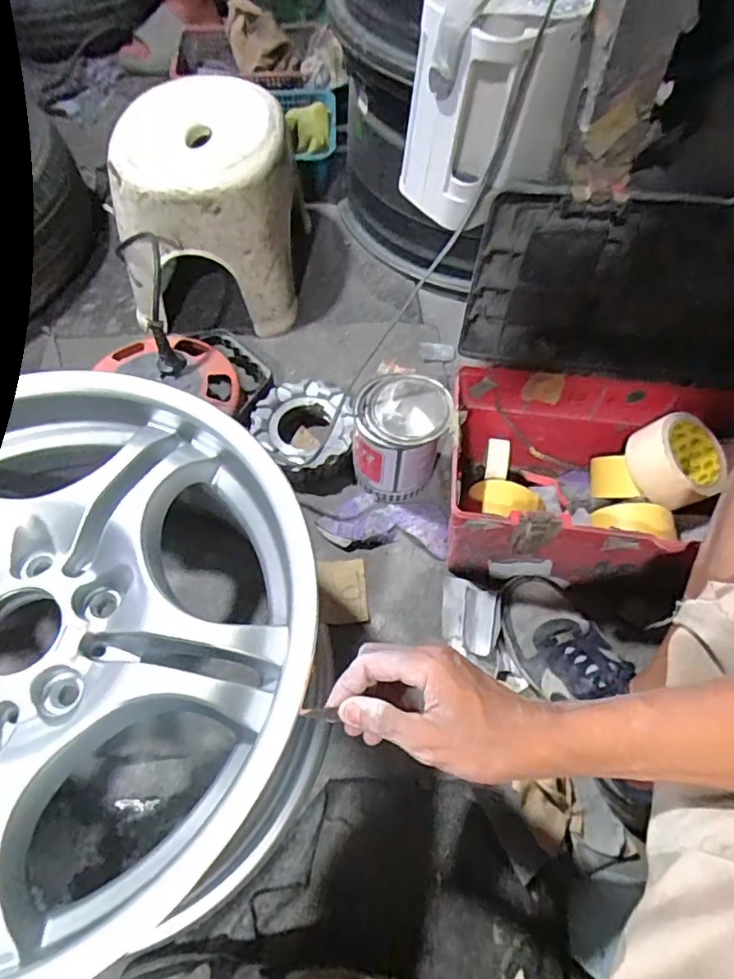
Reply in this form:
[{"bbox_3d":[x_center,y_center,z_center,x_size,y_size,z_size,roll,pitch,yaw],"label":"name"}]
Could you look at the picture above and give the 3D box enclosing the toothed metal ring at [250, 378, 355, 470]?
[{"bbox_3d":[-0.083,-0.080,0.755,0.130,0.053,0.130,0,60,-1],"label":"toothed metal ring"}]

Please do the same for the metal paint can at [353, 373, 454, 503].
[{"bbox_3d":[0.037,-0.062,0.697,0.099,0.131,0.102,0,60,-1],"label":"metal paint can"}]

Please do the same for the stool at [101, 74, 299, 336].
[{"bbox_3d":[-0.235,-0.392,0.836,0.238,0.237,0.276,-3,60,-3],"label":"stool"}]

